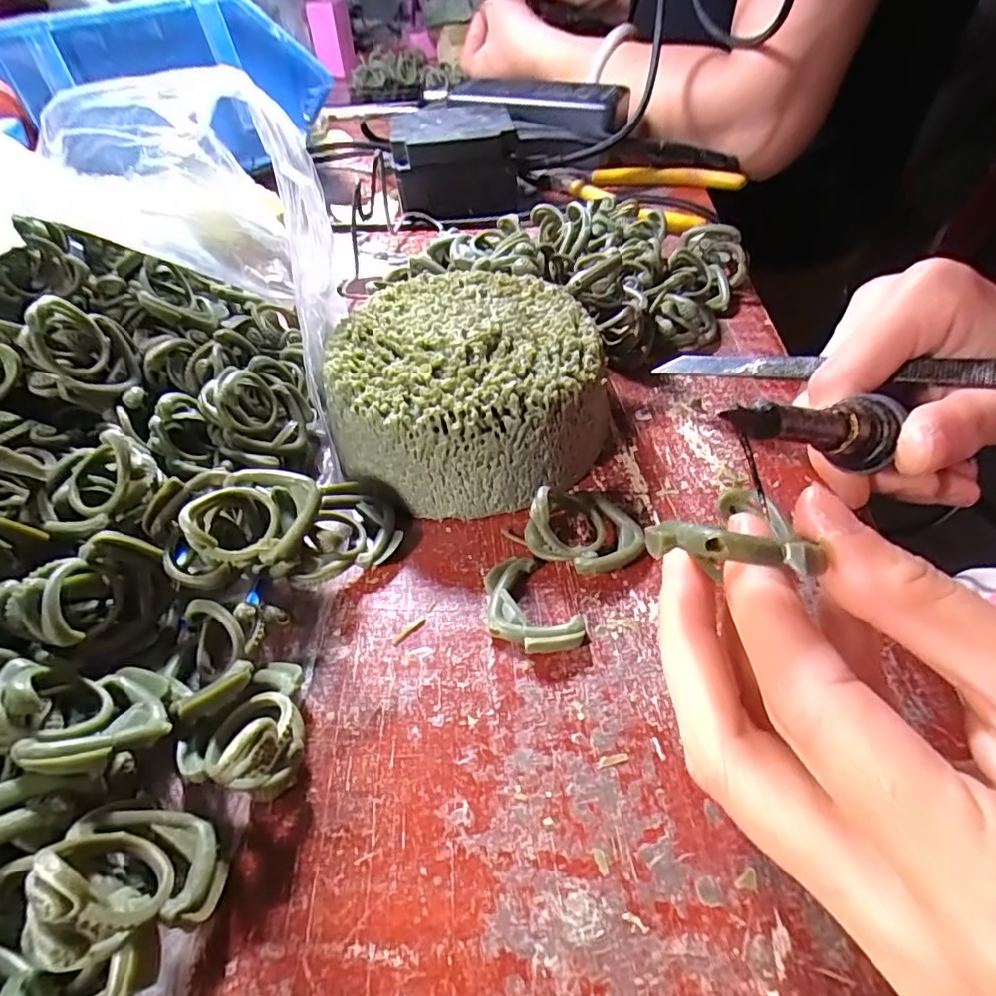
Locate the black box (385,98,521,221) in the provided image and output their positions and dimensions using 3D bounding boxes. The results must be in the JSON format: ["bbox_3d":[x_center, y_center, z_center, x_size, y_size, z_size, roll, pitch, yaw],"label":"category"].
[{"bbox_3d":[-0.028,-0.228,0.378,0.077,0.053,0.078,-5,49,-2],"label":"black box"}]

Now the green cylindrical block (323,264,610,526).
[{"bbox_3d":[-0.009,-0.042,0.215,0.095,0.047,0.093,-1,49,1],"label":"green cylindrical block"}]

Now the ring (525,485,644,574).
[{"bbox_3d":[0.030,0.009,0.182,0.033,0.024,0.030,-1,49,1],"label":"ring"}]

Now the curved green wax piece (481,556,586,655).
[{"bbox_3d":[0.008,0.035,0.172,0.023,0.006,0.036,-26,51,-18],"label":"curved green wax piece"}]

